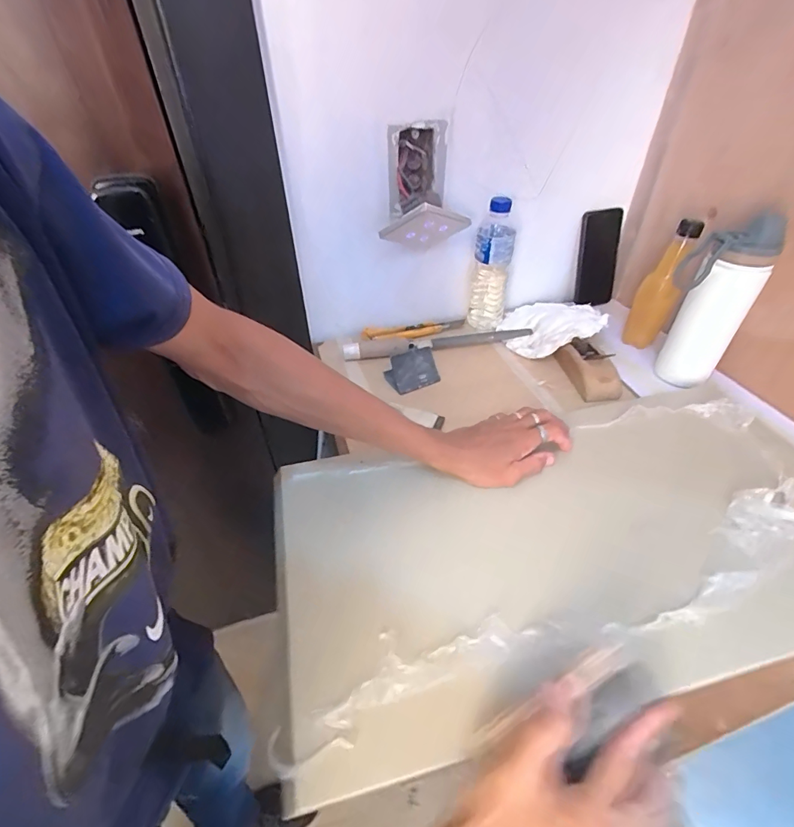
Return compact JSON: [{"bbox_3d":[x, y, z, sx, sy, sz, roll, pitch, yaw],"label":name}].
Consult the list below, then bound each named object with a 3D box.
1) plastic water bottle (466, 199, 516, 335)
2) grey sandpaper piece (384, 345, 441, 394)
[{"bbox_3d":[0.162,-0.248,0.719,0.060,0.206,0.057,13,43,15],"label":"plastic water bottle"},{"bbox_3d":[0.023,-0.065,0.644,0.077,0.046,0.055,-22,46,-22],"label":"grey sandpaper piece"}]

